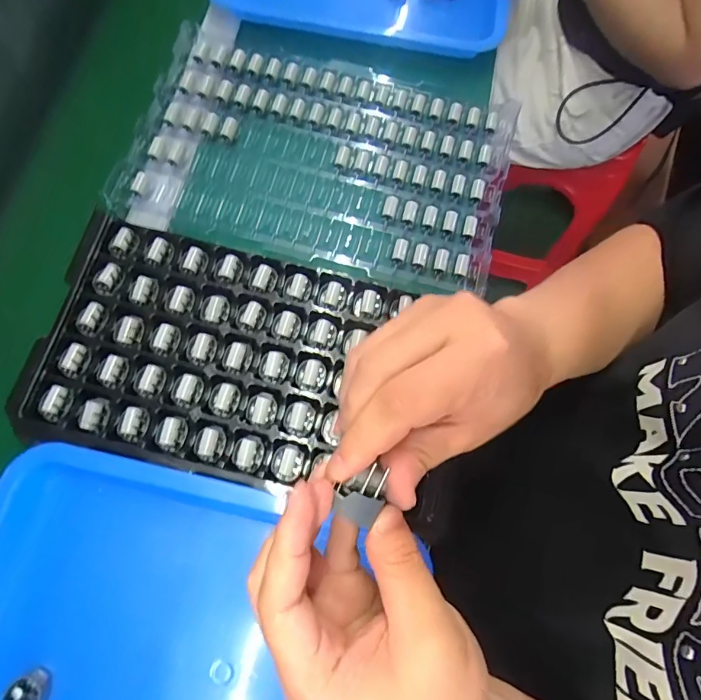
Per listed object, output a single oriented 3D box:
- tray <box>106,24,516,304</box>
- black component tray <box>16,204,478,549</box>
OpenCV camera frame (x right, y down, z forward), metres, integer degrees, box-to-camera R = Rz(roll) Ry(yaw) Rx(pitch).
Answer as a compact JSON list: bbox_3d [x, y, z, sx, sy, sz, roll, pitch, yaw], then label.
[{"bbox_3d":[-0.031,-0.189,0.449,0.354,0.018,0.230,13,73,3],"label":"tray"},{"bbox_3d":[-0.078,0.010,0.379,0.351,0.022,0.193,12,73,3],"label":"black component tray"}]

